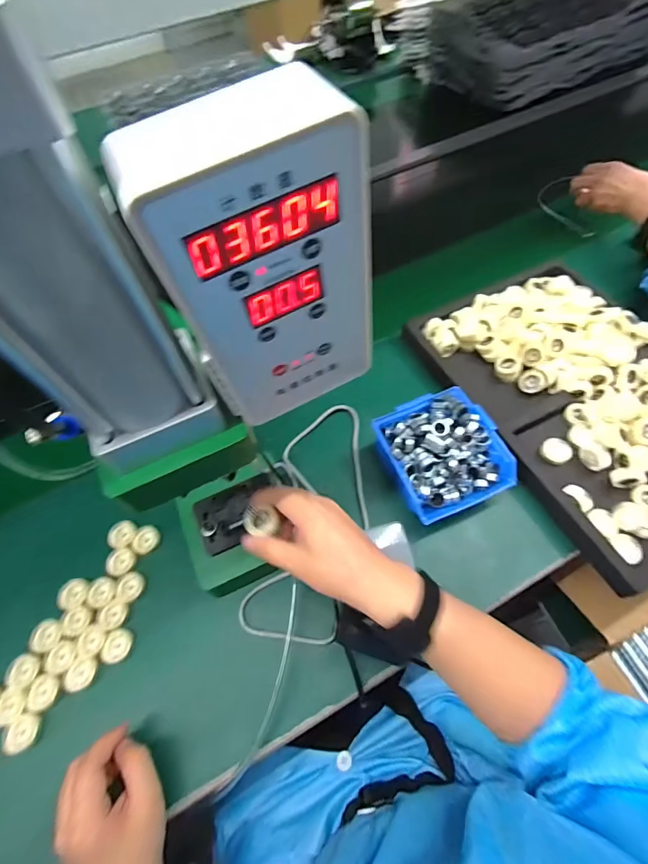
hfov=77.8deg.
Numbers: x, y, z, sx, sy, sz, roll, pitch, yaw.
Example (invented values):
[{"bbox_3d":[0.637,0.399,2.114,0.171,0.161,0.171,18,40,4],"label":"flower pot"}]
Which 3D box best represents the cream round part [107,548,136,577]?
[{"bbox_3d":[-0.243,0.156,0.482,0.031,0.007,0.031,-2,60,3],"label":"cream round part"}]

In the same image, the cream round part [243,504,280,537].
[{"bbox_3d":[-0.059,0.084,0.380,0.033,0.008,0.028,-14,60,-4],"label":"cream round part"}]

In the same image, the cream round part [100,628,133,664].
[{"bbox_3d":[-0.224,0.232,0.434,0.028,0.008,0.033,7,61,8],"label":"cream round part"}]

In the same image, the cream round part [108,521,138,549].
[{"bbox_3d":[-0.252,0.128,0.500,0.035,0.013,0.034,-2,60,3],"label":"cream round part"}]

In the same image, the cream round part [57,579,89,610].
[{"bbox_3d":[-0.289,0.187,0.462,0.030,0.009,0.033,-2,60,3],"label":"cream round part"}]

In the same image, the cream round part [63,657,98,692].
[{"bbox_3d":[-0.256,0.254,0.422,0.031,0.011,0.029,-6,60,1],"label":"cream round part"}]

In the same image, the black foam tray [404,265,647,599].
[{"bbox_3d":[0.343,-0.052,0.528,0.286,0.050,0.417,-26,62,-10],"label":"black foam tray"}]

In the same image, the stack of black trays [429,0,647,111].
[{"bbox_3d":[0.583,-1.036,1.040,0.578,0.161,0.295,-23,61,-9],"label":"stack of black trays"}]

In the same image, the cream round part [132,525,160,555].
[{"bbox_3d":[-0.220,0.133,0.497,0.030,0.008,0.033,-2,60,3],"label":"cream round part"}]

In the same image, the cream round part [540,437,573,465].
[{"bbox_3d":[0.288,0.024,0.497,0.034,0.020,0.029,10,61,10],"label":"cream round part"}]

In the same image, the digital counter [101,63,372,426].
[{"bbox_3d":[-0.025,-0.070,0.200,0.091,0.154,0.032,-25,61,-10],"label":"digital counter"}]

